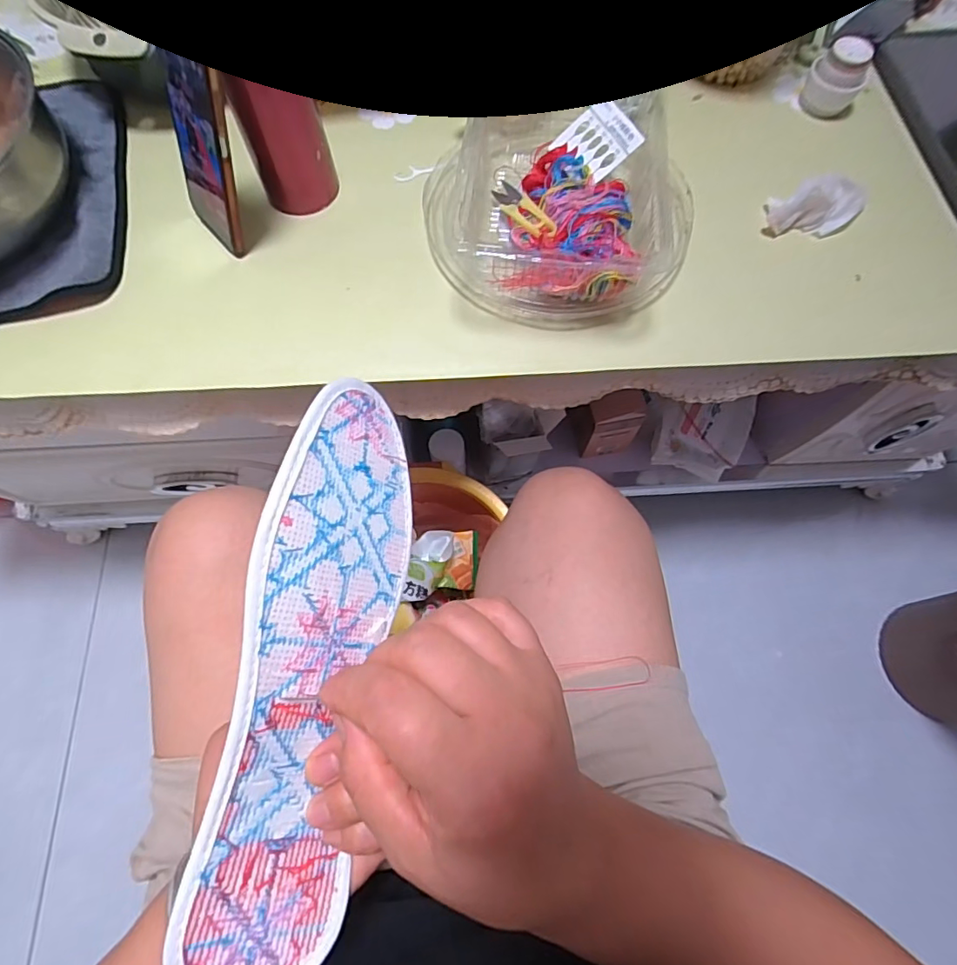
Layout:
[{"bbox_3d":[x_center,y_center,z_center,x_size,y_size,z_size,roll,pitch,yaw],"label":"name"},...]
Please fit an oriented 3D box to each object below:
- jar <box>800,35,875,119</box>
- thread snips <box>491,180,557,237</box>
[{"bbox_3d":[0.351,-0.396,0.507,0.050,0.047,0.060,33,74,10],"label":"jar"},{"bbox_3d":[0.040,-0.241,0.456,0.024,0.007,0.091,-28,59,-9],"label":"thread snips"}]

